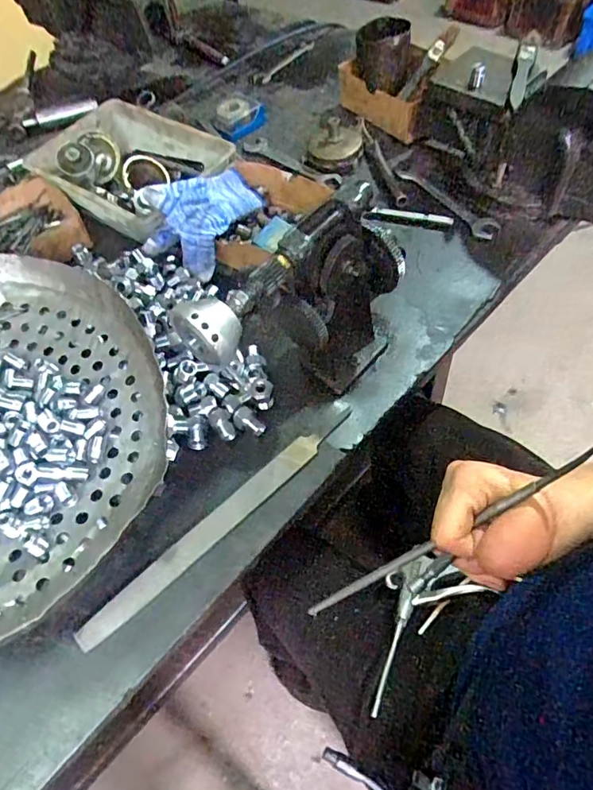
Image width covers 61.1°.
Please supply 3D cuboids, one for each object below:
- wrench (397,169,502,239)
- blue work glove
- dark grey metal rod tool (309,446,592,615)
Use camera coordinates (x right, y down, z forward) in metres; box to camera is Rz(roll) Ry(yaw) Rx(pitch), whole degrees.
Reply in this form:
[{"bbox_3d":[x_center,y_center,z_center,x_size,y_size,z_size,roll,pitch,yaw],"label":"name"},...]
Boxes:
[{"bbox_3d":[0.188,-0.253,0.640,0.031,0.008,0.172,-33,59,-14],"label":"wrench"},{"bbox_3d":[-0.115,-0.224,0.606,0.100,0.061,0.148,26,64,20],"label":"blue work glove"},{"bbox_3d":[0.085,0.095,0.319,0.005,0.235,0.007,9,48,-46],"label":"dark grey metal rod tool"}]

